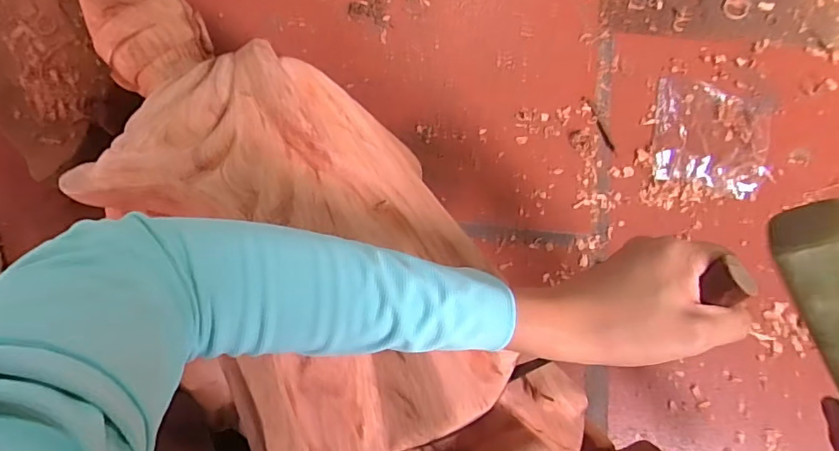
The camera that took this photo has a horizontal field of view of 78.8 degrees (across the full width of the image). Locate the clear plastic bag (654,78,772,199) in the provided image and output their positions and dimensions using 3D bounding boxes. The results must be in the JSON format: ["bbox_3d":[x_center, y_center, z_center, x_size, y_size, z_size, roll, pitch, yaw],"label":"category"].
[{"bbox_3d":[0.334,-0.103,0.564,0.130,0.029,0.125,10,78,2],"label":"clear plastic bag"}]

